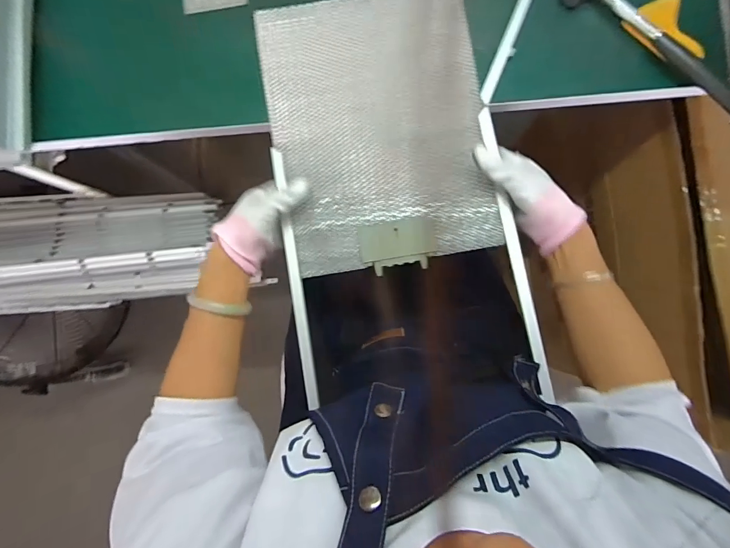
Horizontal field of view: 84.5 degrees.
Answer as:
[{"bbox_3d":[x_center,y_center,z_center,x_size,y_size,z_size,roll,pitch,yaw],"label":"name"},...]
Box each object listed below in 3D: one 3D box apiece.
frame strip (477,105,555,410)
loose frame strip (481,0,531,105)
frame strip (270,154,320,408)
[{"bbox_3d":[0.164,-0.029,0.437,0.014,0.007,0.323,-10,81,2],"label":"frame strip"},{"bbox_3d":[0.185,-0.311,0.470,0.017,0.009,0.240,22,86,5],"label":"loose frame strip"},{"bbox_3d":[-0.079,0.001,0.457,0.013,0.005,0.297,-10,83,2],"label":"frame strip"}]

